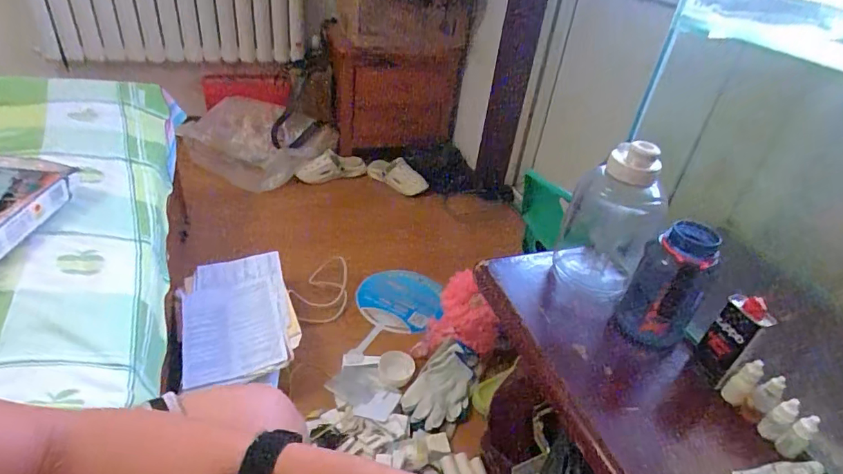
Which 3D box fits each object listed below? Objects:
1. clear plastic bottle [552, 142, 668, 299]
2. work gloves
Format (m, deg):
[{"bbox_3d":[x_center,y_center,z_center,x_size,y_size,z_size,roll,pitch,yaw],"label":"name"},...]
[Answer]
[{"bbox_3d":[0.292,-0.042,0.733,0.118,0.234,0.133,21,37,19],"label":"clear plastic bottle"},{"bbox_3d":[0.052,0.351,1.146,0.132,0.068,0.222,25,39,23],"label":"work gloves"}]

